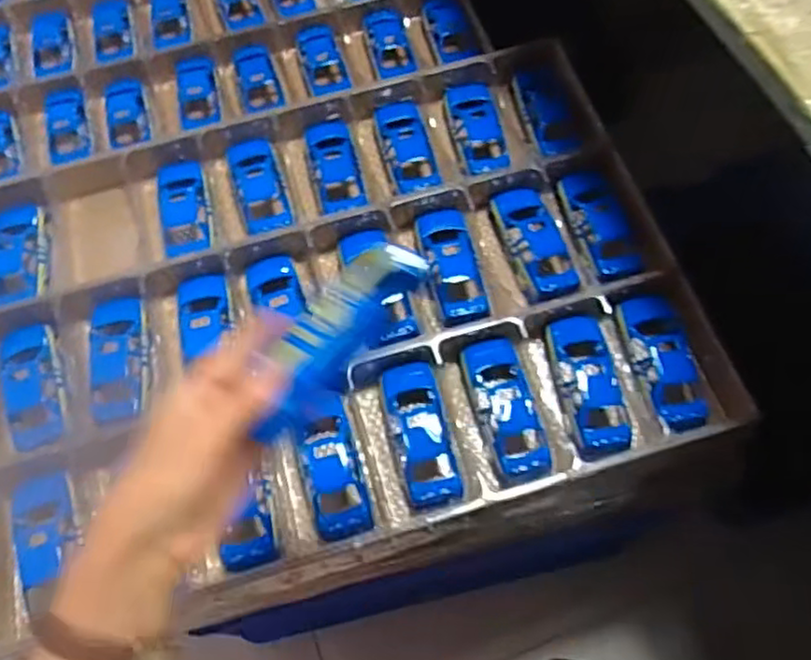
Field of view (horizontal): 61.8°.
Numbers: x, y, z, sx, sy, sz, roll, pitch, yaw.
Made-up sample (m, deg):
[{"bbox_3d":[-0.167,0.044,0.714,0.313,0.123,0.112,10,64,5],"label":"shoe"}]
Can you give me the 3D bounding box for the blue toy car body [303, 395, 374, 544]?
[{"bbox_3d":[-0.062,0.115,0.577,0.043,0.028,0.119,-14,66,-4],"label":"blue toy car body"}]

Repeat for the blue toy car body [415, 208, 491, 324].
[{"bbox_3d":[0.046,-0.062,0.652,0.046,0.022,0.121,-12,66,-4],"label":"blue toy car body"}]

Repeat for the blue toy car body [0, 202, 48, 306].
[{"bbox_3d":[-0.391,-0.081,0.682,0.052,0.022,0.116,-15,66,-5],"label":"blue toy car body"}]

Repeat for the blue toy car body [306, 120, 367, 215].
[{"bbox_3d":[-0.072,-0.168,0.703,0.046,0.030,0.131,-14,66,-4],"label":"blue toy car body"}]

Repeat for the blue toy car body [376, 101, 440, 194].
[{"bbox_3d":[0.003,-0.191,0.713,0.047,0.022,0.115,-14,66,-4],"label":"blue toy car body"}]

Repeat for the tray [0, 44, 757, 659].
[{"bbox_3d":[-0.086,-0.053,0.664,0.655,0.052,0.548,-16,66,-5],"label":"tray"}]

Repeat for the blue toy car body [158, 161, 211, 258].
[{"bbox_3d":[-0.228,-0.132,0.688,0.046,0.034,0.108,-12,66,-4],"label":"blue toy car body"}]

